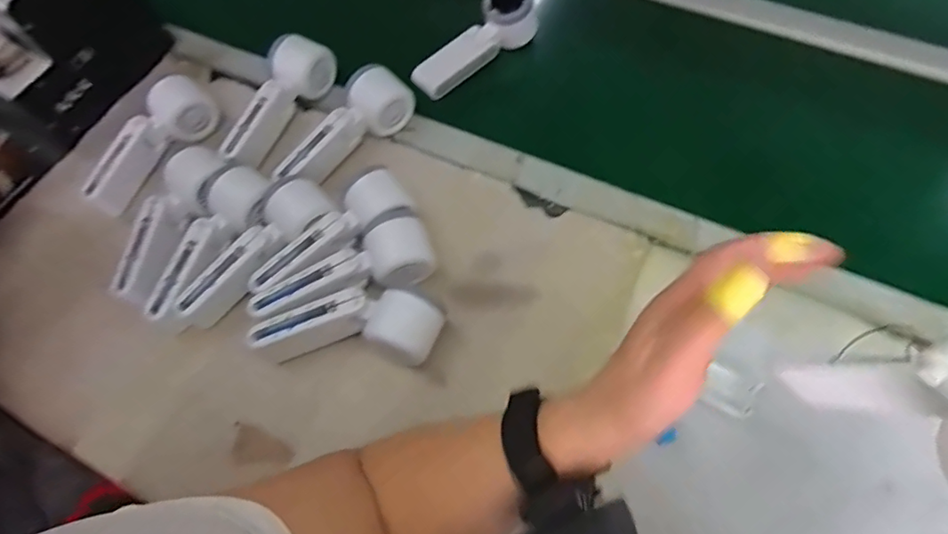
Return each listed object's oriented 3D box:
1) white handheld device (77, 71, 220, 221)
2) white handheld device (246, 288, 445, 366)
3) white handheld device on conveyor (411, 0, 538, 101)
[{"bbox_3d":[-0.338,-0.133,0.561,0.055,0.047,0.173,22,65,13],"label":"white handheld device"},{"bbox_3d":[-0.109,0.051,0.474,0.161,0.042,0.060,1,62,2],"label":"white handheld device"},{"bbox_3d":[0.003,-0.261,0.634,0.164,0.050,0.054,-40,67,2],"label":"white handheld device on conveyor"}]

